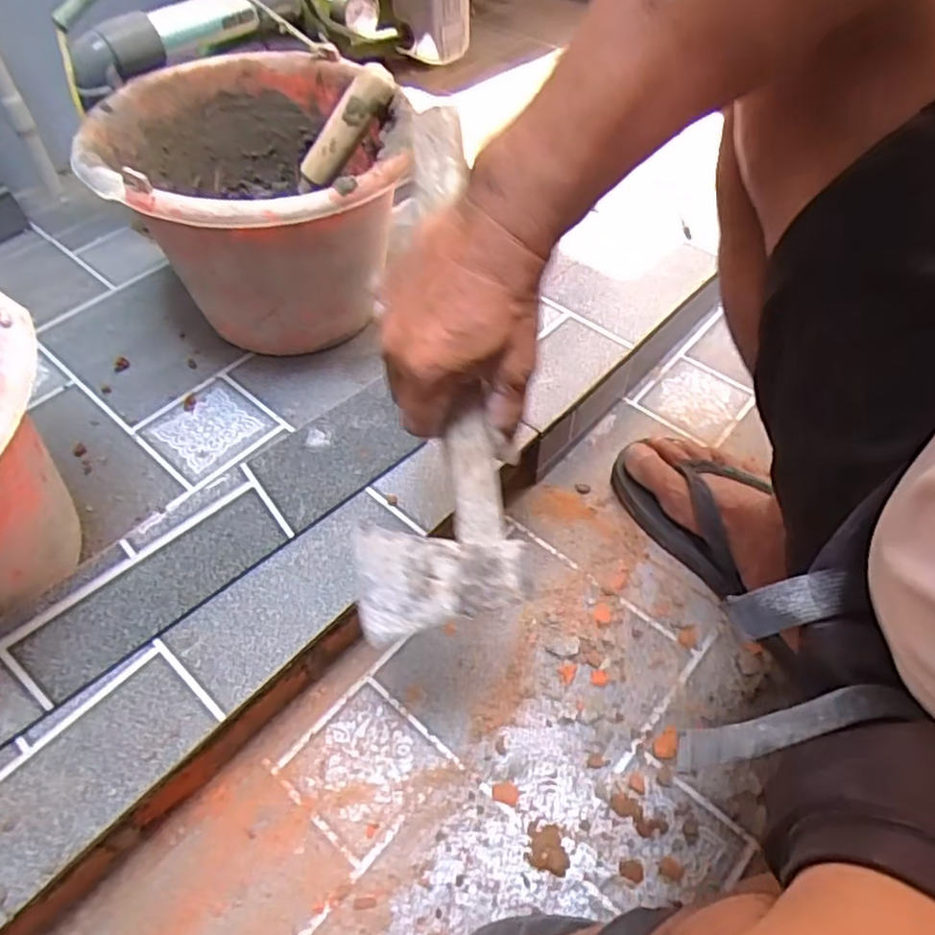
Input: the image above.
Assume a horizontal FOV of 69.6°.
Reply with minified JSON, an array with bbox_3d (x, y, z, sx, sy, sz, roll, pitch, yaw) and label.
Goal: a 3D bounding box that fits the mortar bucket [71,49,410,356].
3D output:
[{"bbox_3d":[-0.191,-0.234,0.646,0.250,0.204,0.262,-1,51,1],"label":"mortar bucket"}]

